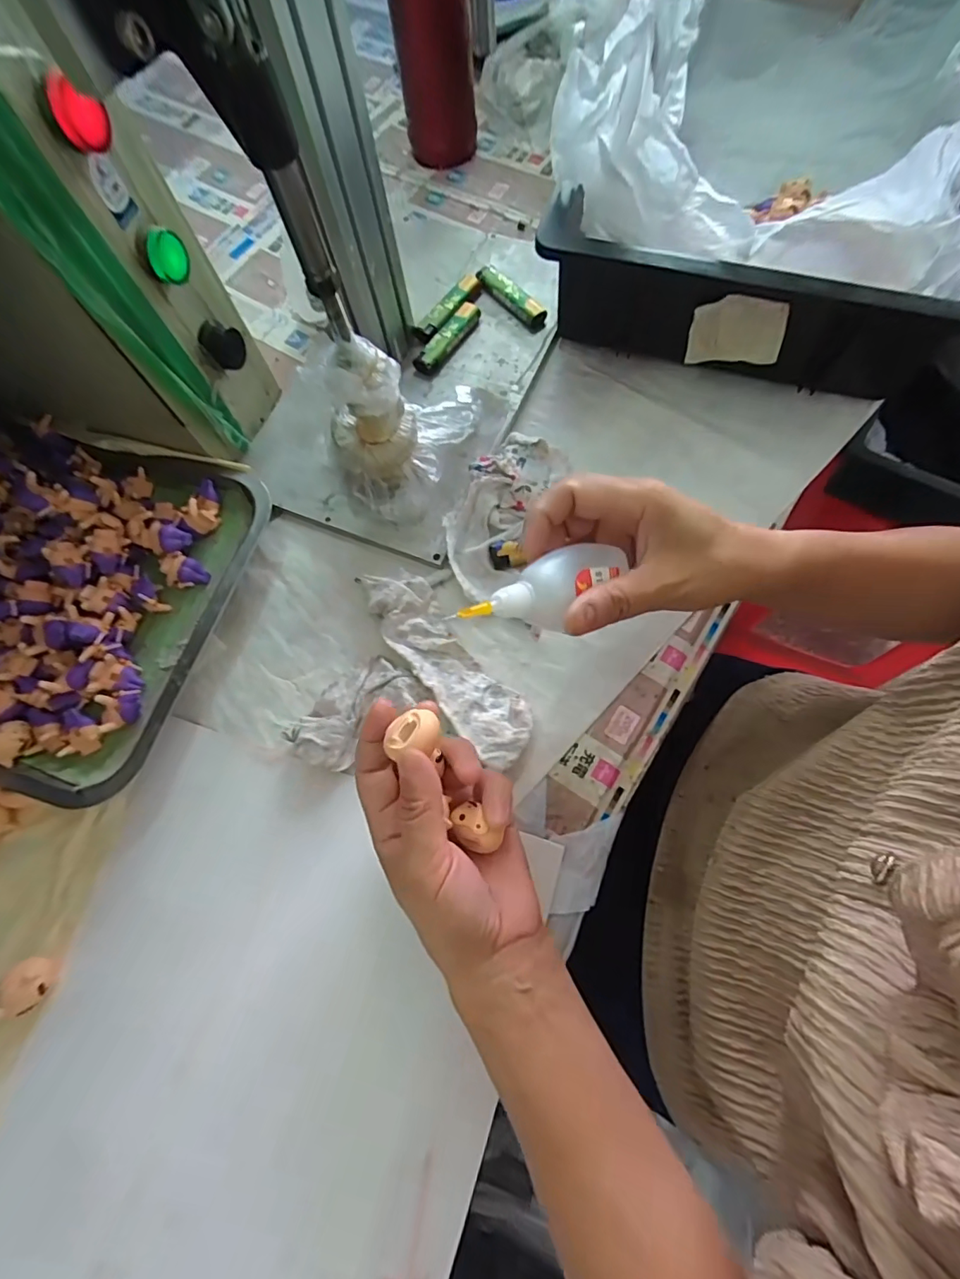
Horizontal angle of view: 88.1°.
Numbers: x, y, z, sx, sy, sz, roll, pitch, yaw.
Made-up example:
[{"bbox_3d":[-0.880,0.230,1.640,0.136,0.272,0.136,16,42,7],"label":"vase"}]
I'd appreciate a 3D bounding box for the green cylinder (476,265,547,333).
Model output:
[{"bbox_3d":[0.027,-0.314,0.452,0.021,0.013,0.090,-36,73,-10],"label":"green cylinder"}]

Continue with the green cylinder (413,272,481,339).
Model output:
[{"bbox_3d":[-0.028,-0.304,0.455,0.019,0.015,0.082,39,76,14],"label":"green cylinder"}]

